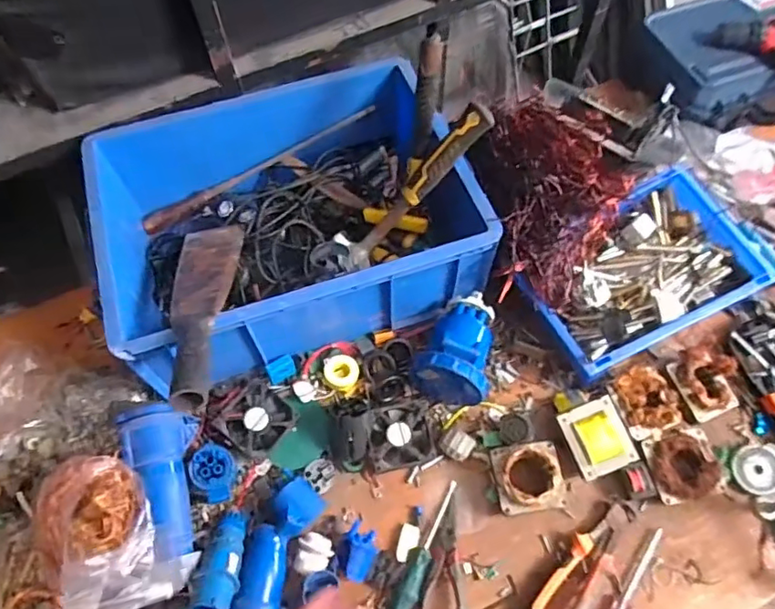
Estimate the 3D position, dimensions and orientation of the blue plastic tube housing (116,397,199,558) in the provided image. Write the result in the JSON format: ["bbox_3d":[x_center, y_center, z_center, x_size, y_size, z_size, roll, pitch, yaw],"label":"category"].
[{"bbox_3d":[-0.260,0.207,0.674,0.075,0.071,0.179,-17,62,-9],"label":"blue plastic tube housing"}]

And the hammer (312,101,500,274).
[{"bbox_3d":[0.017,-0.153,0.772,0.309,0.070,0.059,-41,60,26],"label":"hammer"}]

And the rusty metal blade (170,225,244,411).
[{"bbox_3d":[-0.222,-0.010,0.688,0.082,0.029,0.367,-12,33,-6],"label":"rusty metal blade"}]

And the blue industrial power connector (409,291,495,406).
[{"bbox_3d":[0.095,0.049,0.763,0.105,0.096,0.137,15,62,9],"label":"blue industrial power connector"}]

